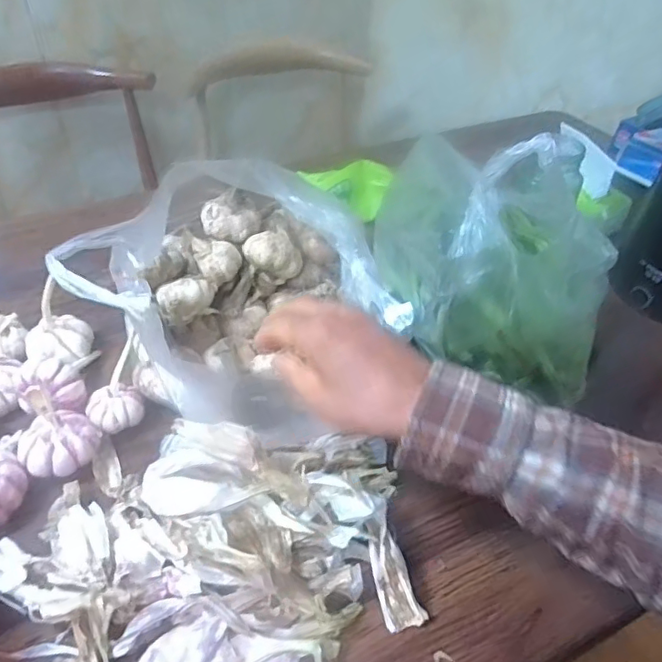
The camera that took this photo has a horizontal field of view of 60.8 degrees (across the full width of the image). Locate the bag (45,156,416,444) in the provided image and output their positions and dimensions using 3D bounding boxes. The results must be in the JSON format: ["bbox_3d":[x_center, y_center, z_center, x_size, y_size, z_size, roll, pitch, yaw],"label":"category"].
[{"bbox_3d":[-0.086,-0.044,0.481,0.226,0.161,0.210,-11,46,-15],"label":"bag"}]

